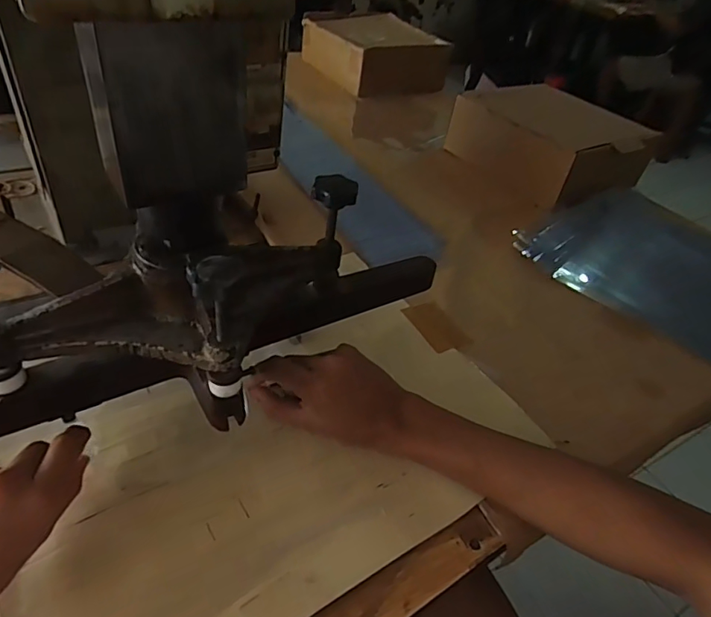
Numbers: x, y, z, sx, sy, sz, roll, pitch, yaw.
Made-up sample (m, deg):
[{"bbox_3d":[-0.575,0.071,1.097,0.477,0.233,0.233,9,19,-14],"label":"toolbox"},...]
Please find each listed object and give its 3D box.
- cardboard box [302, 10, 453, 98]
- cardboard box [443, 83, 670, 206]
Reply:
[{"bbox_3d":[0.047,-0.603,1.183,0.254,0.132,0.279,-18,46,-27],"label":"cardboard box"},{"bbox_3d":[0.326,-0.287,0.855,0.228,0.108,0.256,-17,48,-27],"label":"cardboard box"}]

